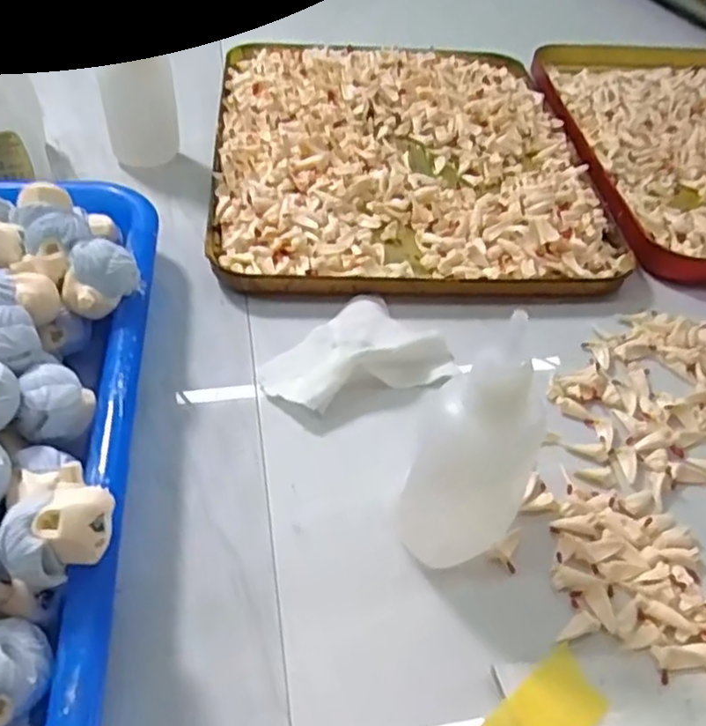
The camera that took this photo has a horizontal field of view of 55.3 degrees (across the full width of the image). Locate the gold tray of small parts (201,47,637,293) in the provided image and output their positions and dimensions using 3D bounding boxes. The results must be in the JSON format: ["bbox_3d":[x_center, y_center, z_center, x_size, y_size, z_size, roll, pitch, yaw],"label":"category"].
[{"bbox_3d":[0.026,-0.122,0.371,0.197,0.015,0.225,-1,47,-6],"label":"gold tray of small parts"}]

